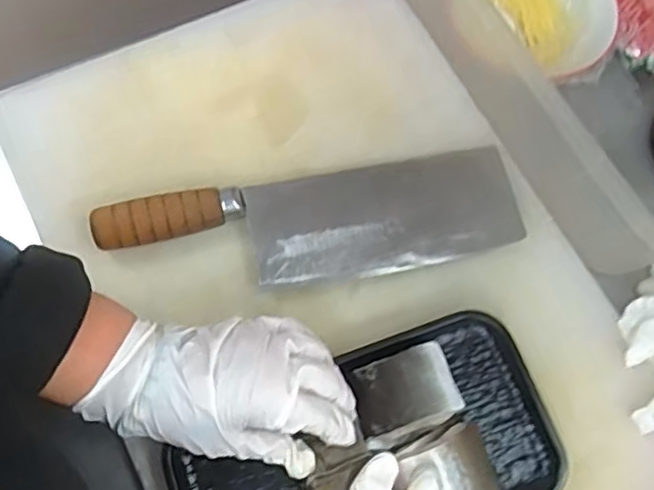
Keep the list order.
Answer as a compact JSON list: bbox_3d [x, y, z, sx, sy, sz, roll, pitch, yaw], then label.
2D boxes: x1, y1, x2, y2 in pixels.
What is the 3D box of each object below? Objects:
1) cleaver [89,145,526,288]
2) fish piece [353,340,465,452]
[{"bbox_3d":[-0.005,-0.014,0.461,0.300,0.031,0.084,-11,72,-7],"label":"cleaver"},{"bbox_3d":[0.051,0.097,0.414,0.065,0.025,0.051,-21,74,-10],"label":"fish piece"}]

